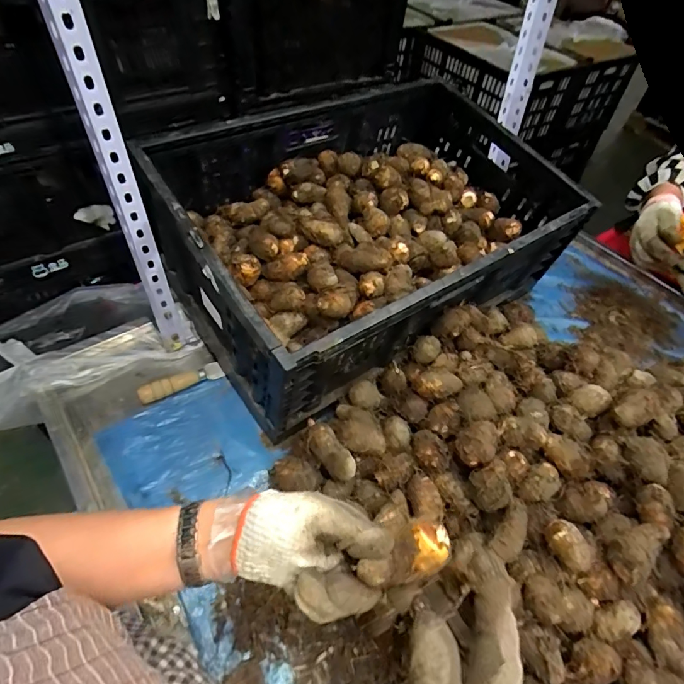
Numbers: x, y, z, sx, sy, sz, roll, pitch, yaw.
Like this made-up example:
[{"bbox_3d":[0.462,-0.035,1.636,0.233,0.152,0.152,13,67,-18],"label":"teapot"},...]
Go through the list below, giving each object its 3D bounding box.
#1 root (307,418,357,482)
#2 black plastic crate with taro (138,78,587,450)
[{"bbox_3d":[-0.017,0.144,0.568,0.036,0.041,0.085,-22,55,-22],"label":"root"},{"bbox_3d":[0.070,-0.193,0.735,0.647,0.251,0.414,-27,57,-26],"label":"black plastic crate with taro"}]

